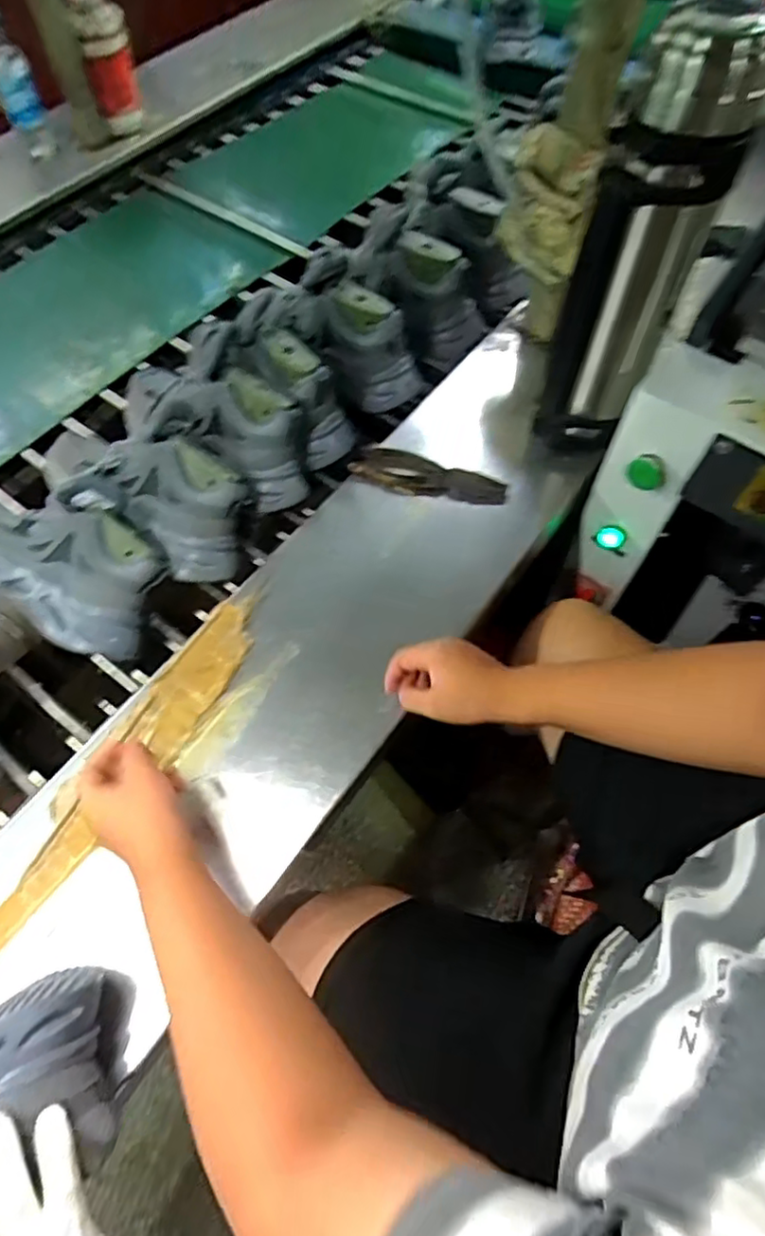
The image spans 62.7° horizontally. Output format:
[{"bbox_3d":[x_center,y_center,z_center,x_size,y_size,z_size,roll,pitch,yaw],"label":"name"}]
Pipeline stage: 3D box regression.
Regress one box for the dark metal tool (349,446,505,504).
[{"bbox_3d":[0.053,-0.168,0.764,0.185,0.013,0.052,20,87,9],"label":"dark metal tool"}]

